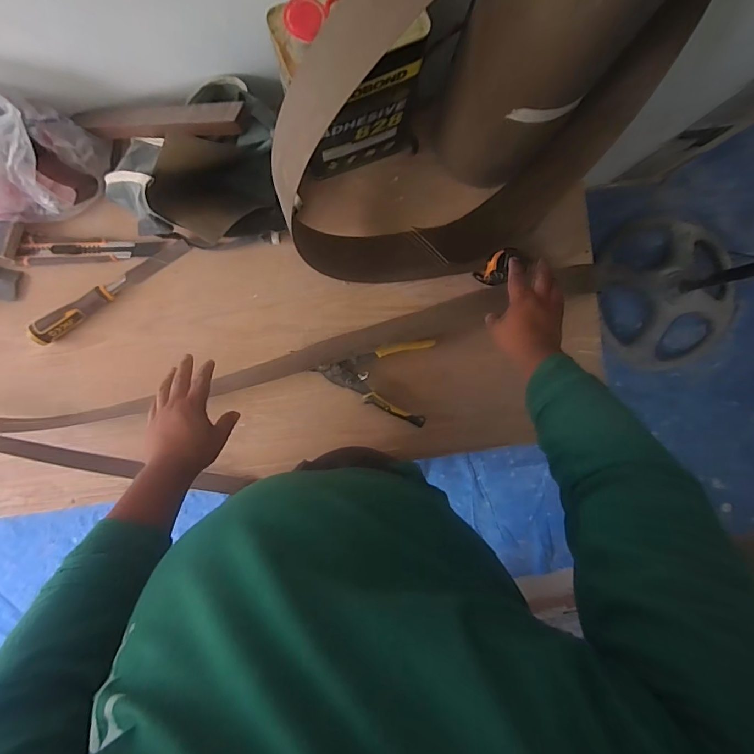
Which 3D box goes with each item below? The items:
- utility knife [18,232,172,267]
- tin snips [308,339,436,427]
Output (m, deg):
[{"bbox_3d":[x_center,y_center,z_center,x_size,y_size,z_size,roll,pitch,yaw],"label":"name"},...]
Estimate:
[{"bbox_3d":[-0.445,-0.203,0.679,0.217,0.014,0.041,-4,92,-4],"label":"utility knife"},{"bbox_3d":[-0.007,0.001,0.704,0.183,0.019,0.135,5,91,-4],"label":"tin snips"}]

